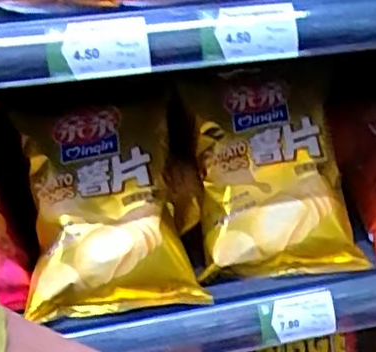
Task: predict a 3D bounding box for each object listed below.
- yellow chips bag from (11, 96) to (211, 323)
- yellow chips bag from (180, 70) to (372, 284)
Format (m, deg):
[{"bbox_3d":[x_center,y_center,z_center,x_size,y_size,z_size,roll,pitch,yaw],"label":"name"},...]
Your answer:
[{"bbox_3d":[-0.077,0.021,0.585,0.142,0.203,0.041,-6,-17,-10],"label":"yellow chips bag"},{"bbox_3d":[0.079,-0.012,0.616,0.148,0.221,0.070,-7,-10,2],"label":"yellow chips bag"}]

